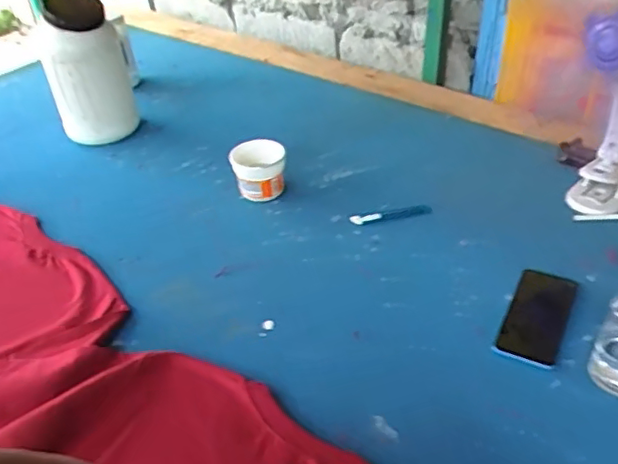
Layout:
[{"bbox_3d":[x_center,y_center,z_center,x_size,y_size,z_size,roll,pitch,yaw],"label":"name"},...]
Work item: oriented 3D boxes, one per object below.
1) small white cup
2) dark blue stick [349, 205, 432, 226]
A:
[{"bbox_3d":[-0.086,-0.105,1.040,0.090,0.084,0.087,-3,37,2],"label":"small white cup"},{"bbox_3d":[0.136,-0.029,0.981,0.136,0.007,0.022,-9,38,-6],"label":"dark blue stick"}]

